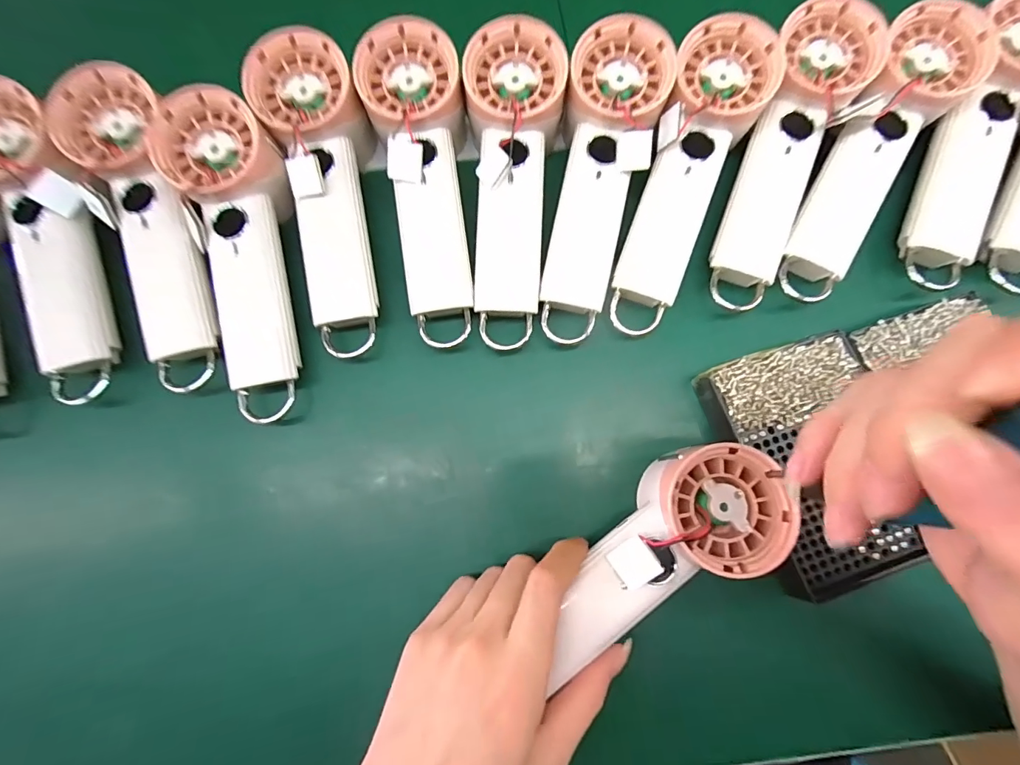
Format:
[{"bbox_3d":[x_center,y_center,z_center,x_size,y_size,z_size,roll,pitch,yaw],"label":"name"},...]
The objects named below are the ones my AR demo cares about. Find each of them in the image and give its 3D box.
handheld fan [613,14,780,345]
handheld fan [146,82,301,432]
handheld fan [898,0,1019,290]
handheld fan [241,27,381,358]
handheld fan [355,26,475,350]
[{"bbox_3d":[0.108,-0.126,0.281,0.052,0.027,0.192,21,95,5],"label":"handheld fan"},{"bbox_3d":[-0.164,-0.076,0.281,0.064,0.034,0.200,-11,92,-1],"label":"handheld fan"},{"bbox_3d":[0.295,-0.152,0.283,0.048,0.028,0.189,24,94,6],"label":"handheld fan"},{"bbox_3d":[-0.114,-0.116,0.289,0.061,0.037,0.193,-10,92,-1],"label":"handheld fan"},{"bbox_3d":[-0.053,-0.122,0.288,0.057,0.031,0.192,-8,93,0],"label":"handheld fan"}]

